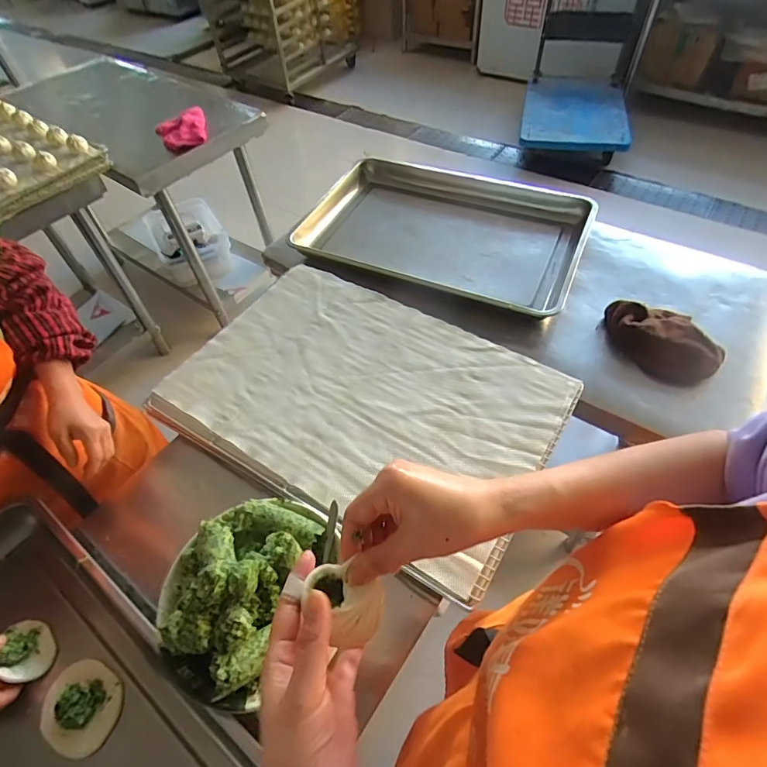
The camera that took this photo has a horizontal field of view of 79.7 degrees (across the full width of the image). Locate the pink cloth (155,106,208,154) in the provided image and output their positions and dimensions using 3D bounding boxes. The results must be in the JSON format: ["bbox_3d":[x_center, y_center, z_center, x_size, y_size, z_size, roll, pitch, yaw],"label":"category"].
[{"bbox_3d":[-0.538,-0.679,1.248,0.133,0.065,0.126,-22,59,-12],"label":"pink cloth"}]

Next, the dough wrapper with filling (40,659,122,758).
[{"bbox_3d":[-0.352,0.369,0.526,0.092,0.036,0.082,22,58,19],"label":"dough wrapper with filling"}]

